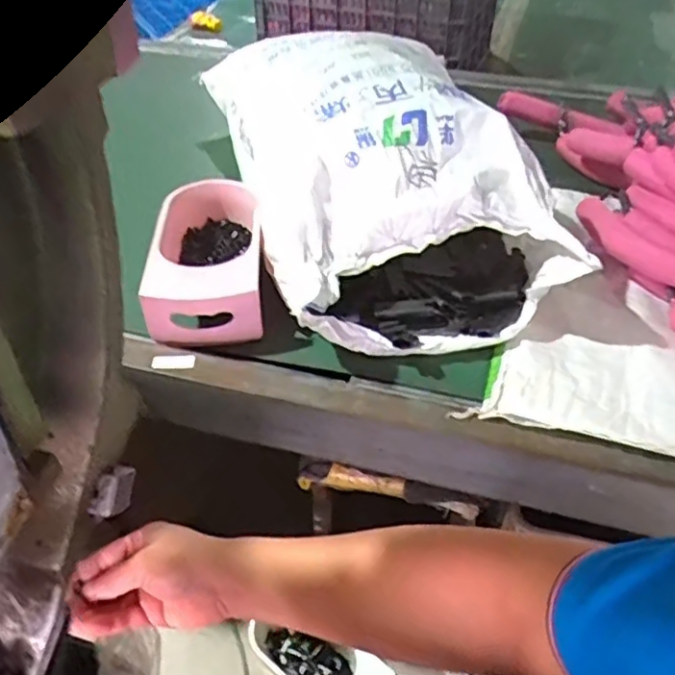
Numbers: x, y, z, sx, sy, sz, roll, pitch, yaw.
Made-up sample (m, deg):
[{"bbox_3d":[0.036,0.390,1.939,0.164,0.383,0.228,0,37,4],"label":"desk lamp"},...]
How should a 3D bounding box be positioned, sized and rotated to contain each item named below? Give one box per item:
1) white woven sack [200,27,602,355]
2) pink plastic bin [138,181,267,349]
[{"bbox_3d":[0.040,-0.320,1.054,0.388,0.228,0.782,-10,44,-10],"label":"white woven sack"},{"bbox_3d":[-0.187,-0.130,0.955,0.155,0.090,0.316,-3,43,-3],"label":"pink plastic bin"}]

